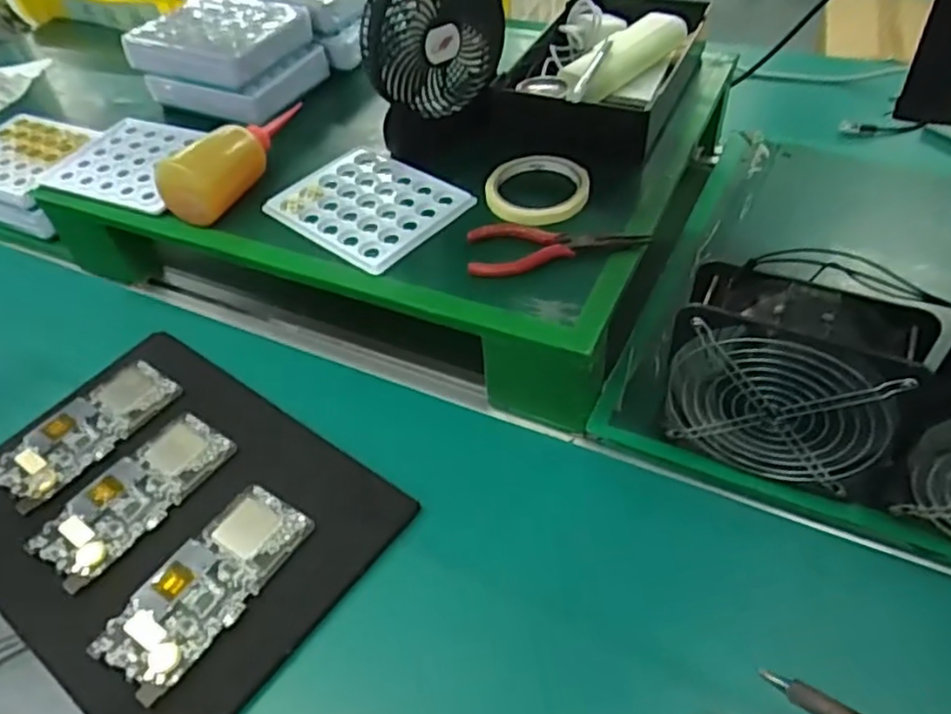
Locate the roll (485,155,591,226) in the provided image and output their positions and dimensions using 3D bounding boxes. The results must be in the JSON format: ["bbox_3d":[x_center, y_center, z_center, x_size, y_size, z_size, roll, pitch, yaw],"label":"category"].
[{"bbox_3d":[0.057,-0.156,0.639,0.094,0.017,0.090,-2,48,3],"label":"roll"}]

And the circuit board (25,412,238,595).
[{"bbox_3d":[-0.275,0.110,0.561,0.077,0.005,0.156,24,54,24],"label":"circuit board"}]

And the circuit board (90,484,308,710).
[{"bbox_3d":[-0.196,0.162,0.505,0.073,0.007,0.155,26,55,25],"label":"circuit board"}]

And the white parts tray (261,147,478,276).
[{"bbox_3d":[-0.100,-0.144,0.646,0.159,0.006,0.133,32,58,29],"label":"white parts tray"}]

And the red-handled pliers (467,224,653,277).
[{"bbox_3d":[0.067,-0.097,0.583,0.148,0.014,0.057,-9,48,-3],"label":"red-handled pliers"}]

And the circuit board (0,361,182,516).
[{"bbox_3d":[-0.341,0.063,0.608,0.072,0.009,0.155,27,56,26],"label":"circuit board"}]

